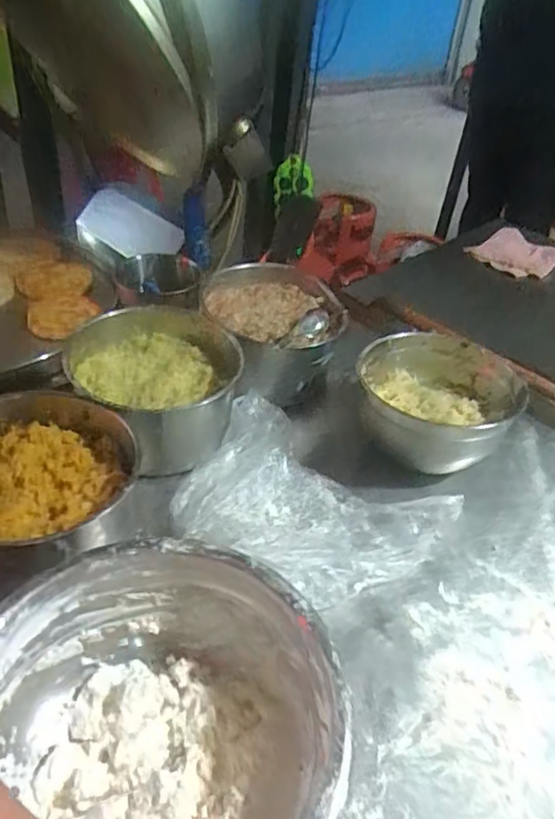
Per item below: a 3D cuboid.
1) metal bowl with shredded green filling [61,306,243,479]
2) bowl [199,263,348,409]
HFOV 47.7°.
[{"bbox_3d":[-0.157,-0.029,0.800,0.201,0.104,0.212,4,40,-3],"label":"metal bowl with shredded green filling"},{"bbox_3d":[-0.007,-0.109,0.928,0.189,0.107,0.220,-11,43,-21],"label":"bowl"}]

